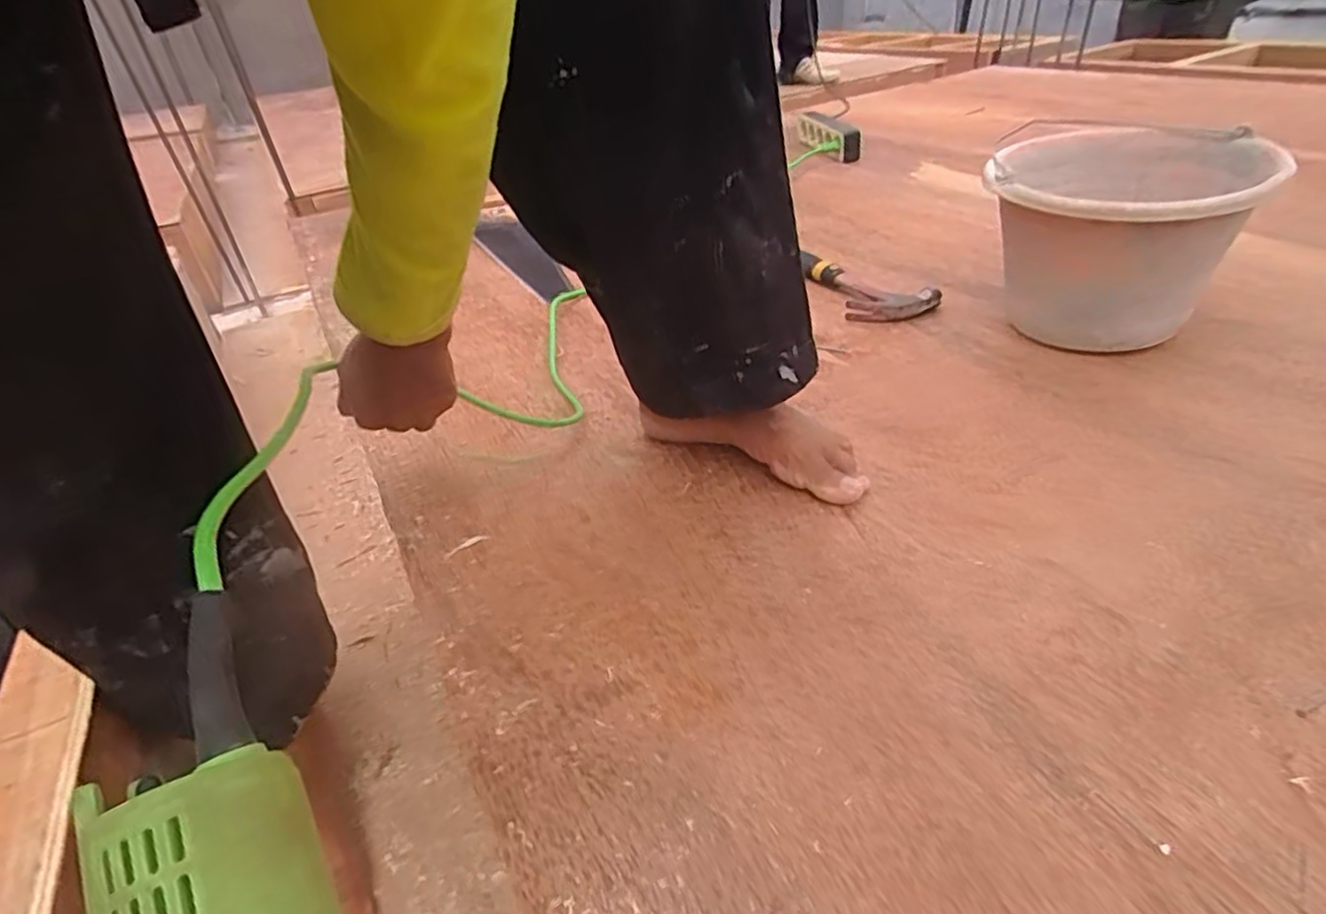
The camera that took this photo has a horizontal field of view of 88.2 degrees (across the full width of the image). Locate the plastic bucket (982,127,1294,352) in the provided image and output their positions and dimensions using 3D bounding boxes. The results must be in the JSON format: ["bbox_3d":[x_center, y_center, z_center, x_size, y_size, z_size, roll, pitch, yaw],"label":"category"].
[{"bbox_3d":[0.439,-0.211,0.686,0.214,0.182,0.277,18,42,28],"label":"plastic bucket"}]

